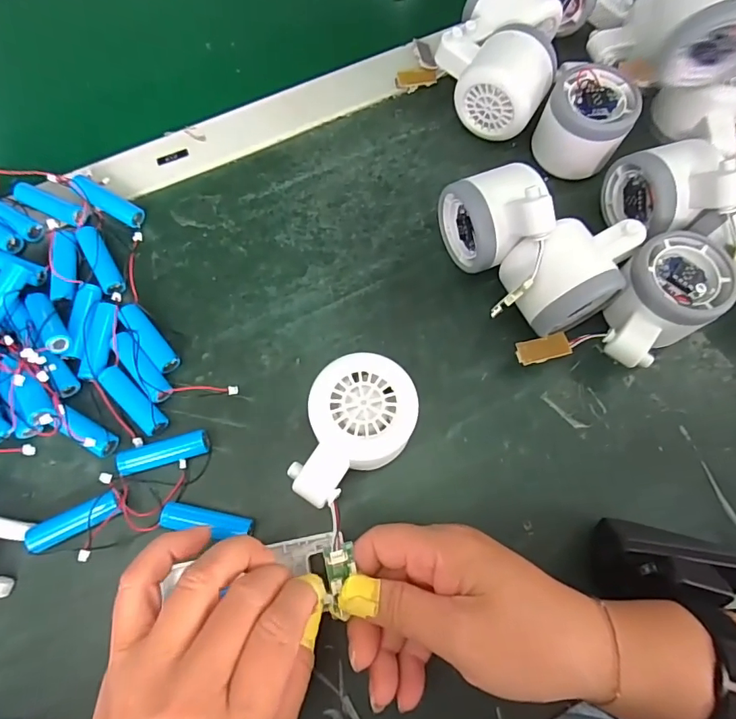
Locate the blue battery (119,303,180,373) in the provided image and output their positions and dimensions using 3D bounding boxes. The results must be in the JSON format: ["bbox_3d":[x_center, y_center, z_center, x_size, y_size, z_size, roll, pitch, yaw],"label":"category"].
[{"bbox_3d":[-0.139,-0.014,0.304,0.013,0.013,0.051,-37,89,-13],"label":"blue battery"}]

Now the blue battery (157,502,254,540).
[{"bbox_3d":[-0.091,0.092,0.271,0.050,0.015,0.013,10,71,1],"label":"blue battery"}]

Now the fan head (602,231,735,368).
[{"bbox_3d":[0.177,-0.035,0.301,0.080,0.053,0.057,-32,75,-12],"label":"fan head"}]

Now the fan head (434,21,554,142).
[{"bbox_3d":[0.091,-0.209,0.356,0.083,0.060,0.057,30,73,8],"label":"fan head"}]

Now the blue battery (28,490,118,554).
[{"bbox_3d":[-0.164,0.091,0.267,0.050,0.017,0.016,-21,73,-9],"label":"blue battery"}]

